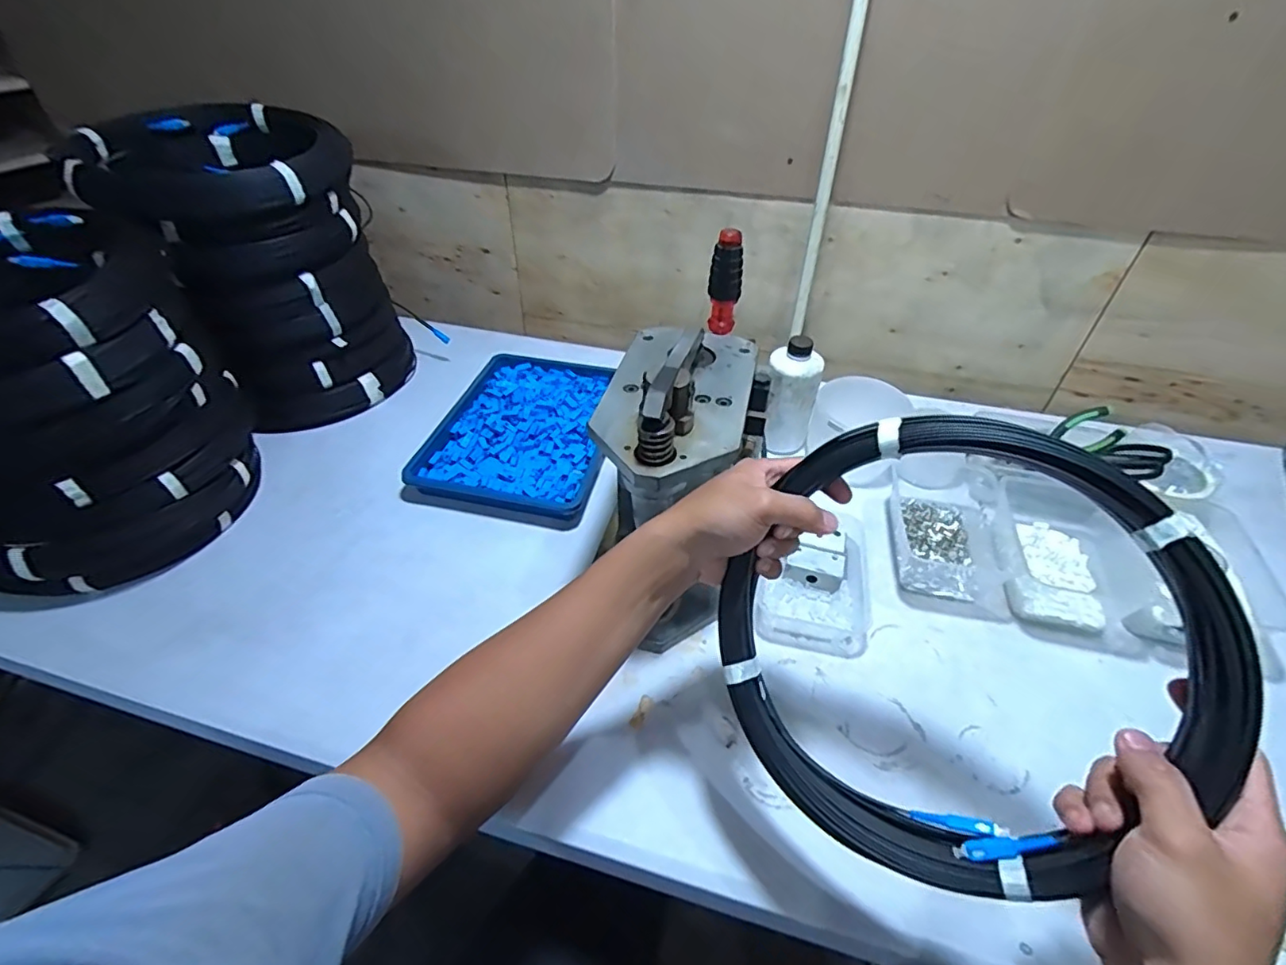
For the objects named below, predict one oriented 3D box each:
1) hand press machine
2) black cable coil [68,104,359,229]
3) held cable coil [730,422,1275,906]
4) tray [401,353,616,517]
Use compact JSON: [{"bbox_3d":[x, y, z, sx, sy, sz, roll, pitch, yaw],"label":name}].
[{"bbox_3d":[0.037,-0.045,0.589,0.145,0.290,0.266,16,44,15],"label":"hand press machine"},{"bbox_3d":[-0.523,-0.404,0.696,0.282,0.078,0.254,-22,48,-24],"label":"black cable coil"},{"bbox_3d":[0.180,0.099,0.347,0.260,0.274,0.022,43,15,25],"label":"held cable coil"},{"bbox_3d":[-0.161,-0.084,0.818,0.233,0.032,0.316,10,43,9],"label":"tray"}]

